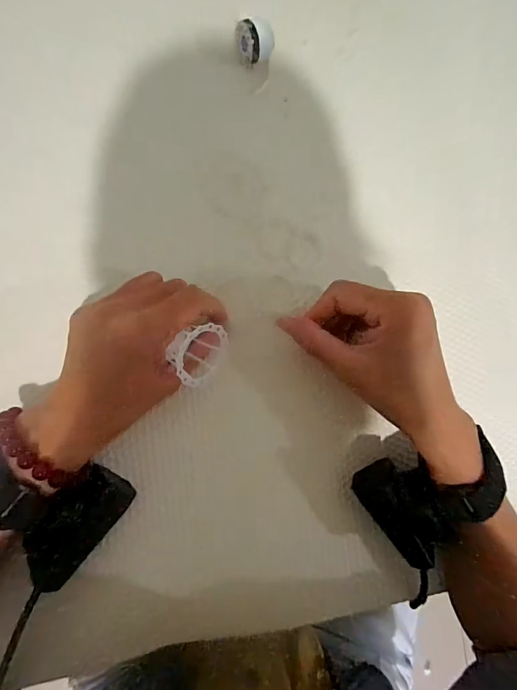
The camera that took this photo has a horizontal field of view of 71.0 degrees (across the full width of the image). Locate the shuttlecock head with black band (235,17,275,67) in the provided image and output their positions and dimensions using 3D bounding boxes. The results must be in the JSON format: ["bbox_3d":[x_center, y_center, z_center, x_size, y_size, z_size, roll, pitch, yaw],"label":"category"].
[{"bbox_3d":[-0.001,-0.233,0.279,0.025,0.024,0.025,0,87,-8],"label":"shuttlecock head with black band"}]

